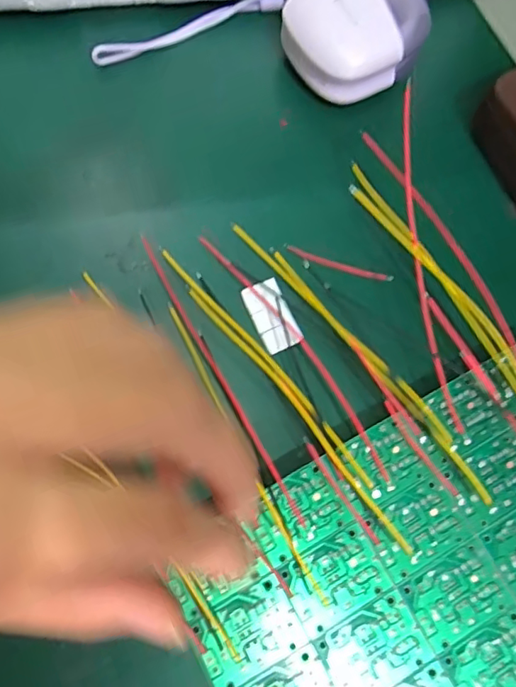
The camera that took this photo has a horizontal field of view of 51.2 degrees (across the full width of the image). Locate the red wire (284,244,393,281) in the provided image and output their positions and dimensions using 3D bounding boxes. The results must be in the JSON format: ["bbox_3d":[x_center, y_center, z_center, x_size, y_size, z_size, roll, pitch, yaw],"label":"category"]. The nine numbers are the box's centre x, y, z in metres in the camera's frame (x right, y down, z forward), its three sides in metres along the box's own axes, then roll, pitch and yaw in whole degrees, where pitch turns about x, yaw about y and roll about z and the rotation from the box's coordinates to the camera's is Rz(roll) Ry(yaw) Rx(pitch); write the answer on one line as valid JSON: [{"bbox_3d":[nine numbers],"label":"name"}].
[{"bbox_3d":[0.035,-0.034,0.232,0.048,0.007,0.004,16,73,1],"label":"red wire"}]

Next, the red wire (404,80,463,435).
[{"bbox_3d":[0.062,-0.030,0.206,0.010,0.016,0.130,-9,93,-1],"label":"red wire"}]

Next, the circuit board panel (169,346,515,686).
[{"bbox_3d":[0.064,0.077,0.192,0.171,0.011,0.100,-27,77,-11],"label":"circuit board panel"}]

